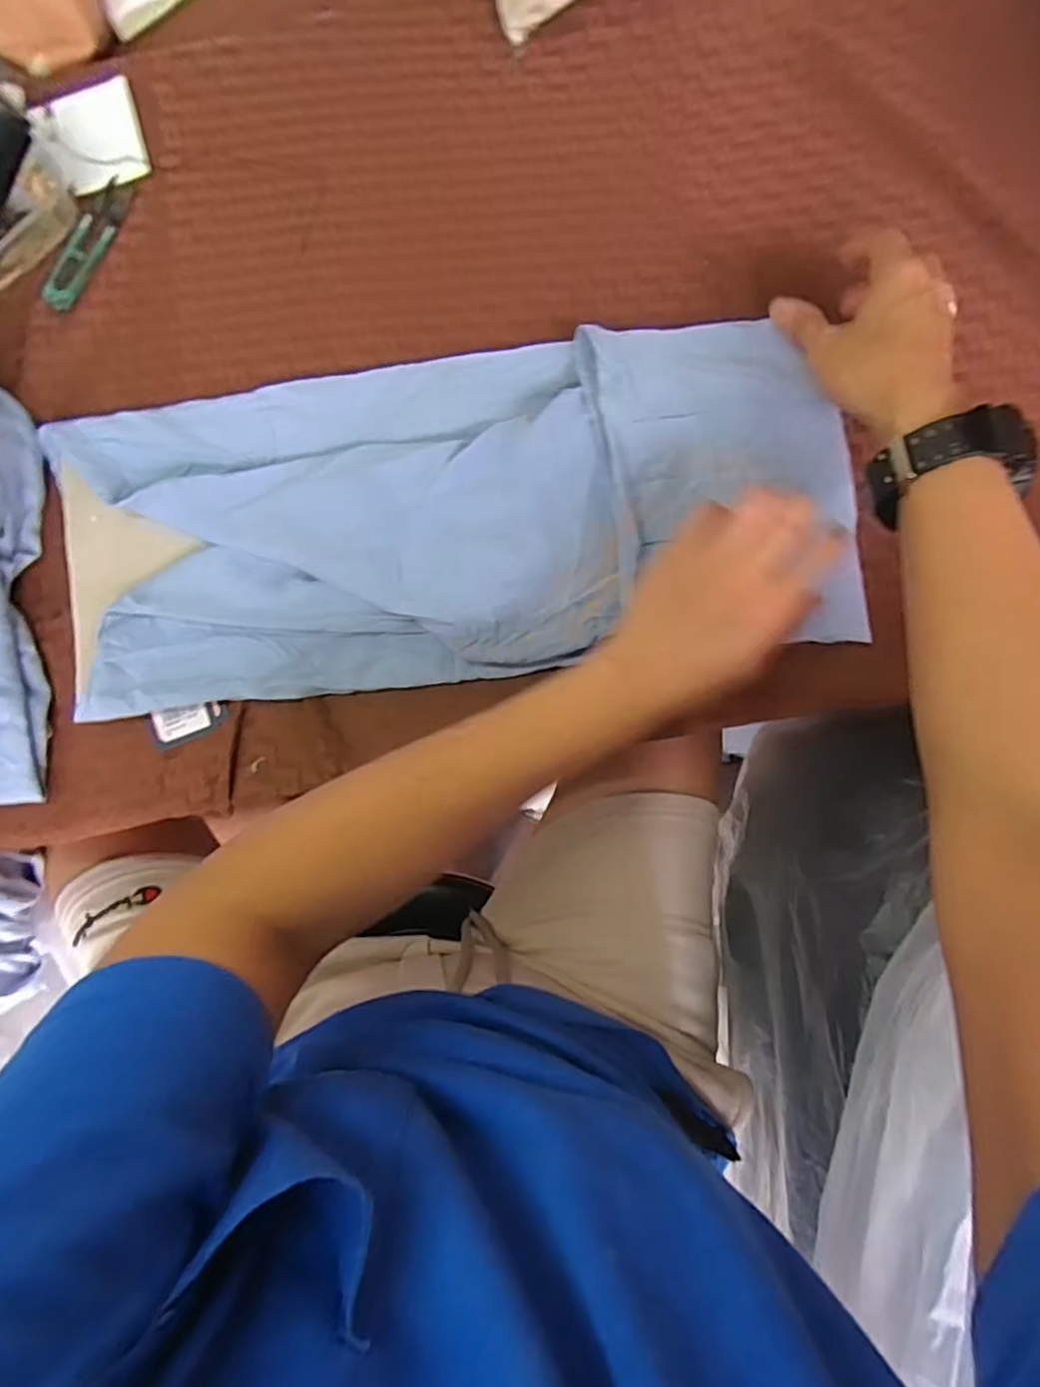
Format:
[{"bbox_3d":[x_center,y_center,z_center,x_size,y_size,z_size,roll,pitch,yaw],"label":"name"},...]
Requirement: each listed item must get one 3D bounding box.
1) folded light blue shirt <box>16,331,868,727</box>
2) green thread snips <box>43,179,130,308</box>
[{"bbox_3d":[-0.052,-0.119,0.424,0.510,0.033,0.224,-10,86,4],"label":"folded light blue shirt"},{"bbox_3d":[-0.311,-0.320,0.463,0.027,0.007,0.101,24,88,3],"label":"green thread snips"}]

